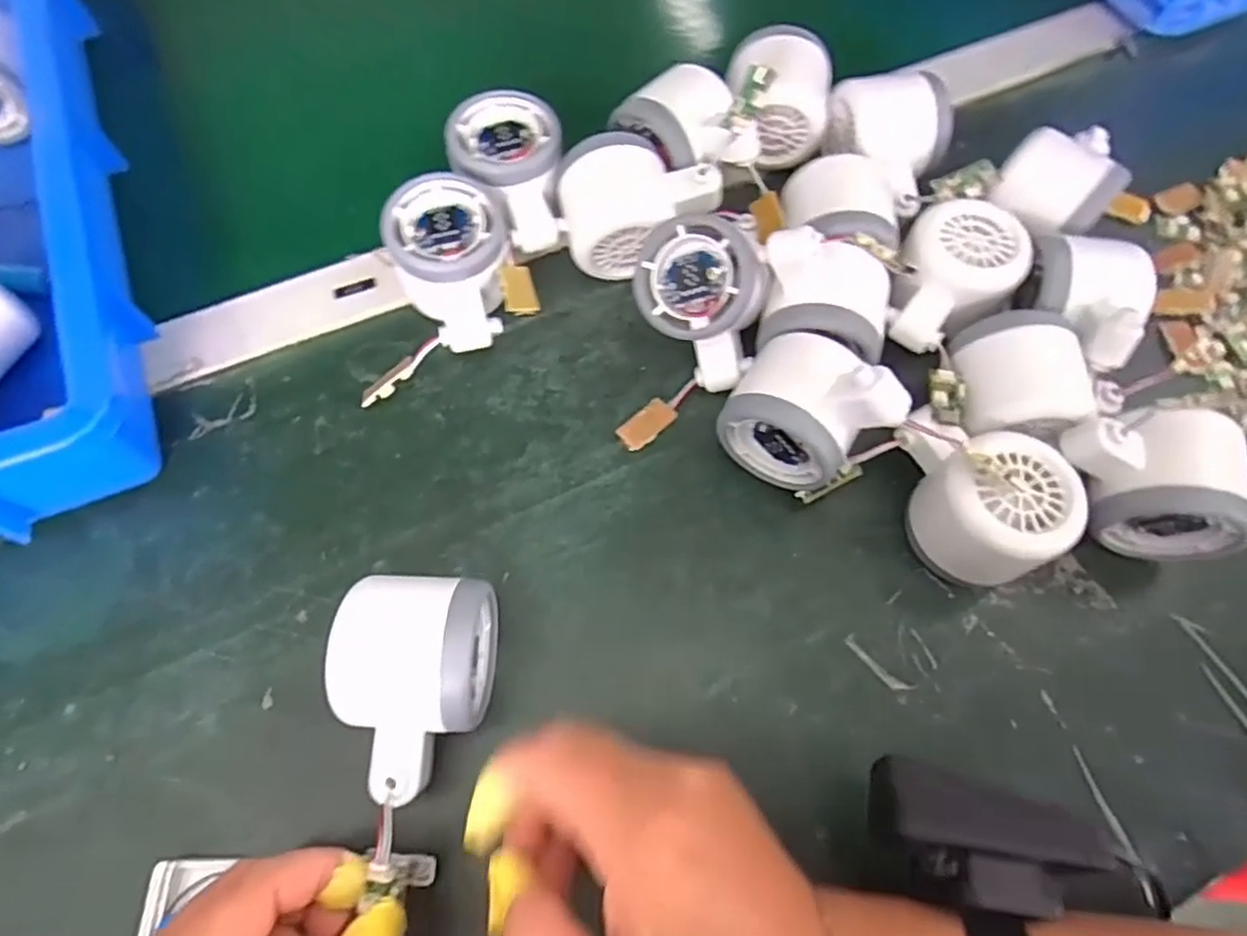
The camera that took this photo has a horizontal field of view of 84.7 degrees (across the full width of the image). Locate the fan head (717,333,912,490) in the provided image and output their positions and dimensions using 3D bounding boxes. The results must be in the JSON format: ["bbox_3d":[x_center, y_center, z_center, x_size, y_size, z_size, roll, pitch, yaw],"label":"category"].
[{"bbox_3d":[0.086,-0.030,0.313,0.065,0.070,0.054,28,69,9],"label":"fan head"}]

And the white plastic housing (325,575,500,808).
[{"bbox_3d":[-0.084,0.087,0.276,0.054,0.061,0.081,5,67,0],"label":"white plastic housing"}]

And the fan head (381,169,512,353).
[{"bbox_3d":[-0.087,-0.100,0.355,0.056,0.052,0.082,-9,68,-6],"label":"fan head"}]

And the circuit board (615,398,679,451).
[{"bbox_3d":[0.013,-0.022,0.353,0.033,0.004,0.016,-41,74,-17],"label":"circuit board"}]

